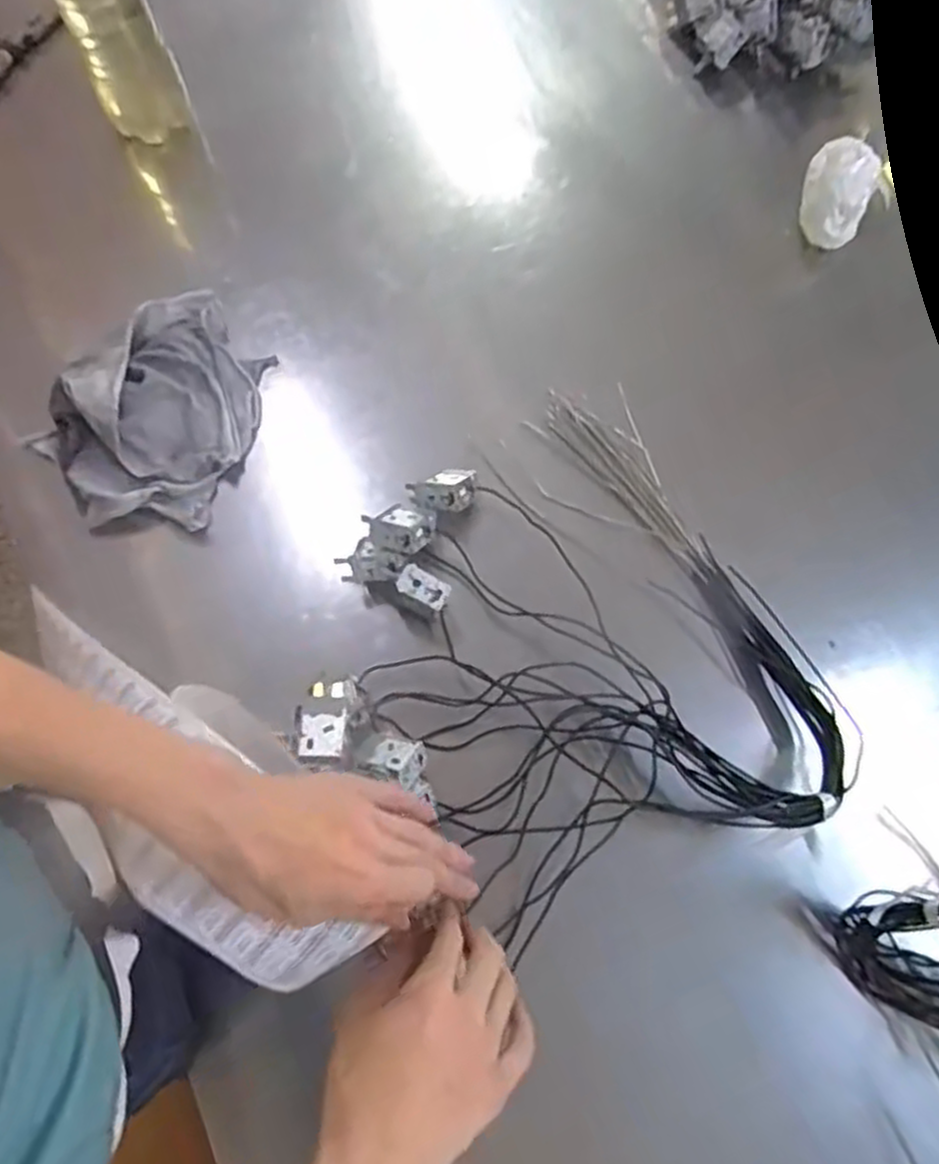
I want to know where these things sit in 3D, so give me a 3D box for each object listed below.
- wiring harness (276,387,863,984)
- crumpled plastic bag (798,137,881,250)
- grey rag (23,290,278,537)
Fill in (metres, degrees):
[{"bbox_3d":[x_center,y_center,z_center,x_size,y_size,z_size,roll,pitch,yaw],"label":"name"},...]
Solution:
[{"bbox_3d":[0.060,0.060,0.589,0.357,0.093,0.376,0,71,0],"label":"wiring harness"},{"bbox_3d":[0.350,-0.374,0.727,0.062,0.049,0.086,25,75,7],"label":"crumpled plastic bag"},{"bbox_3d":[-0.266,-0.150,0.654,0.170,0.056,0.214,32,76,9],"label":"grey rag"}]

